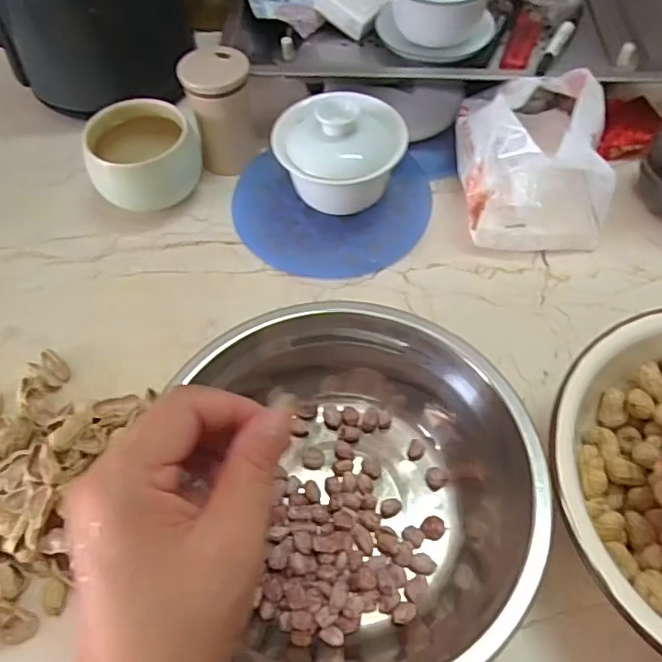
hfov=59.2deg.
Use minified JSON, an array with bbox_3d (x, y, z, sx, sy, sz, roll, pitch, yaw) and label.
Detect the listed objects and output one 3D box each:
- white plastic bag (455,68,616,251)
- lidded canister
[{"bbox_3d":[0.145,-0.135,0.432,0.098,0.084,0.131,0,56,1],"label":"white plastic bag"},{"bbox_3d":[-0.085,-0.170,0.456,0.049,0.081,0.047,-3,56,-1],"label":"lidded canister"}]

